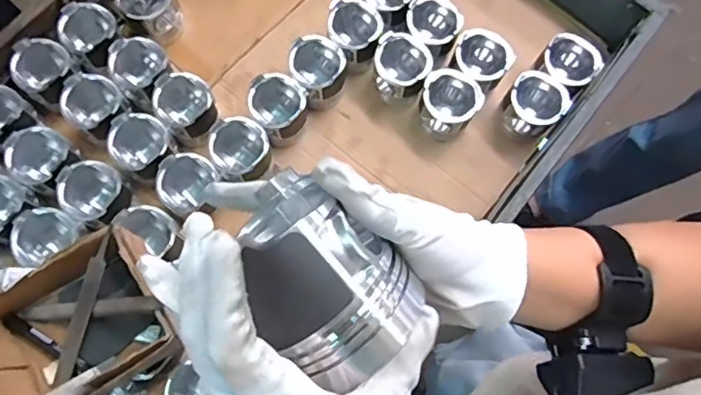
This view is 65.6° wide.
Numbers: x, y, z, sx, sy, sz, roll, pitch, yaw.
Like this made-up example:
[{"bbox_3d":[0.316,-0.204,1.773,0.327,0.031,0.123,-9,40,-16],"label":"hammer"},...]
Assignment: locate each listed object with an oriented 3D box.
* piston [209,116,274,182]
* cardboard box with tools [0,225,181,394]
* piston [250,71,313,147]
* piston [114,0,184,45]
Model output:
[{"bbox_3d":[-0.159,-0.066,0.803,0.081,0.083,0.087,-5,74,-3],"label":"piston"},{"bbox_3d":[-0.313,0.155,0.645,0.201,0.125,0.159,-32,77,-10],"label":"cardboard box with tools"},{"bbox_3d":[-0.103,-0.131,0.824,0.085,0.093,0.085,0,73,-2],"label":"piston"},{"bbox_3d":[-0.318,-0.301,0.873,0.081,0.077,0.080,43,77,10],"label":"piston"}]

